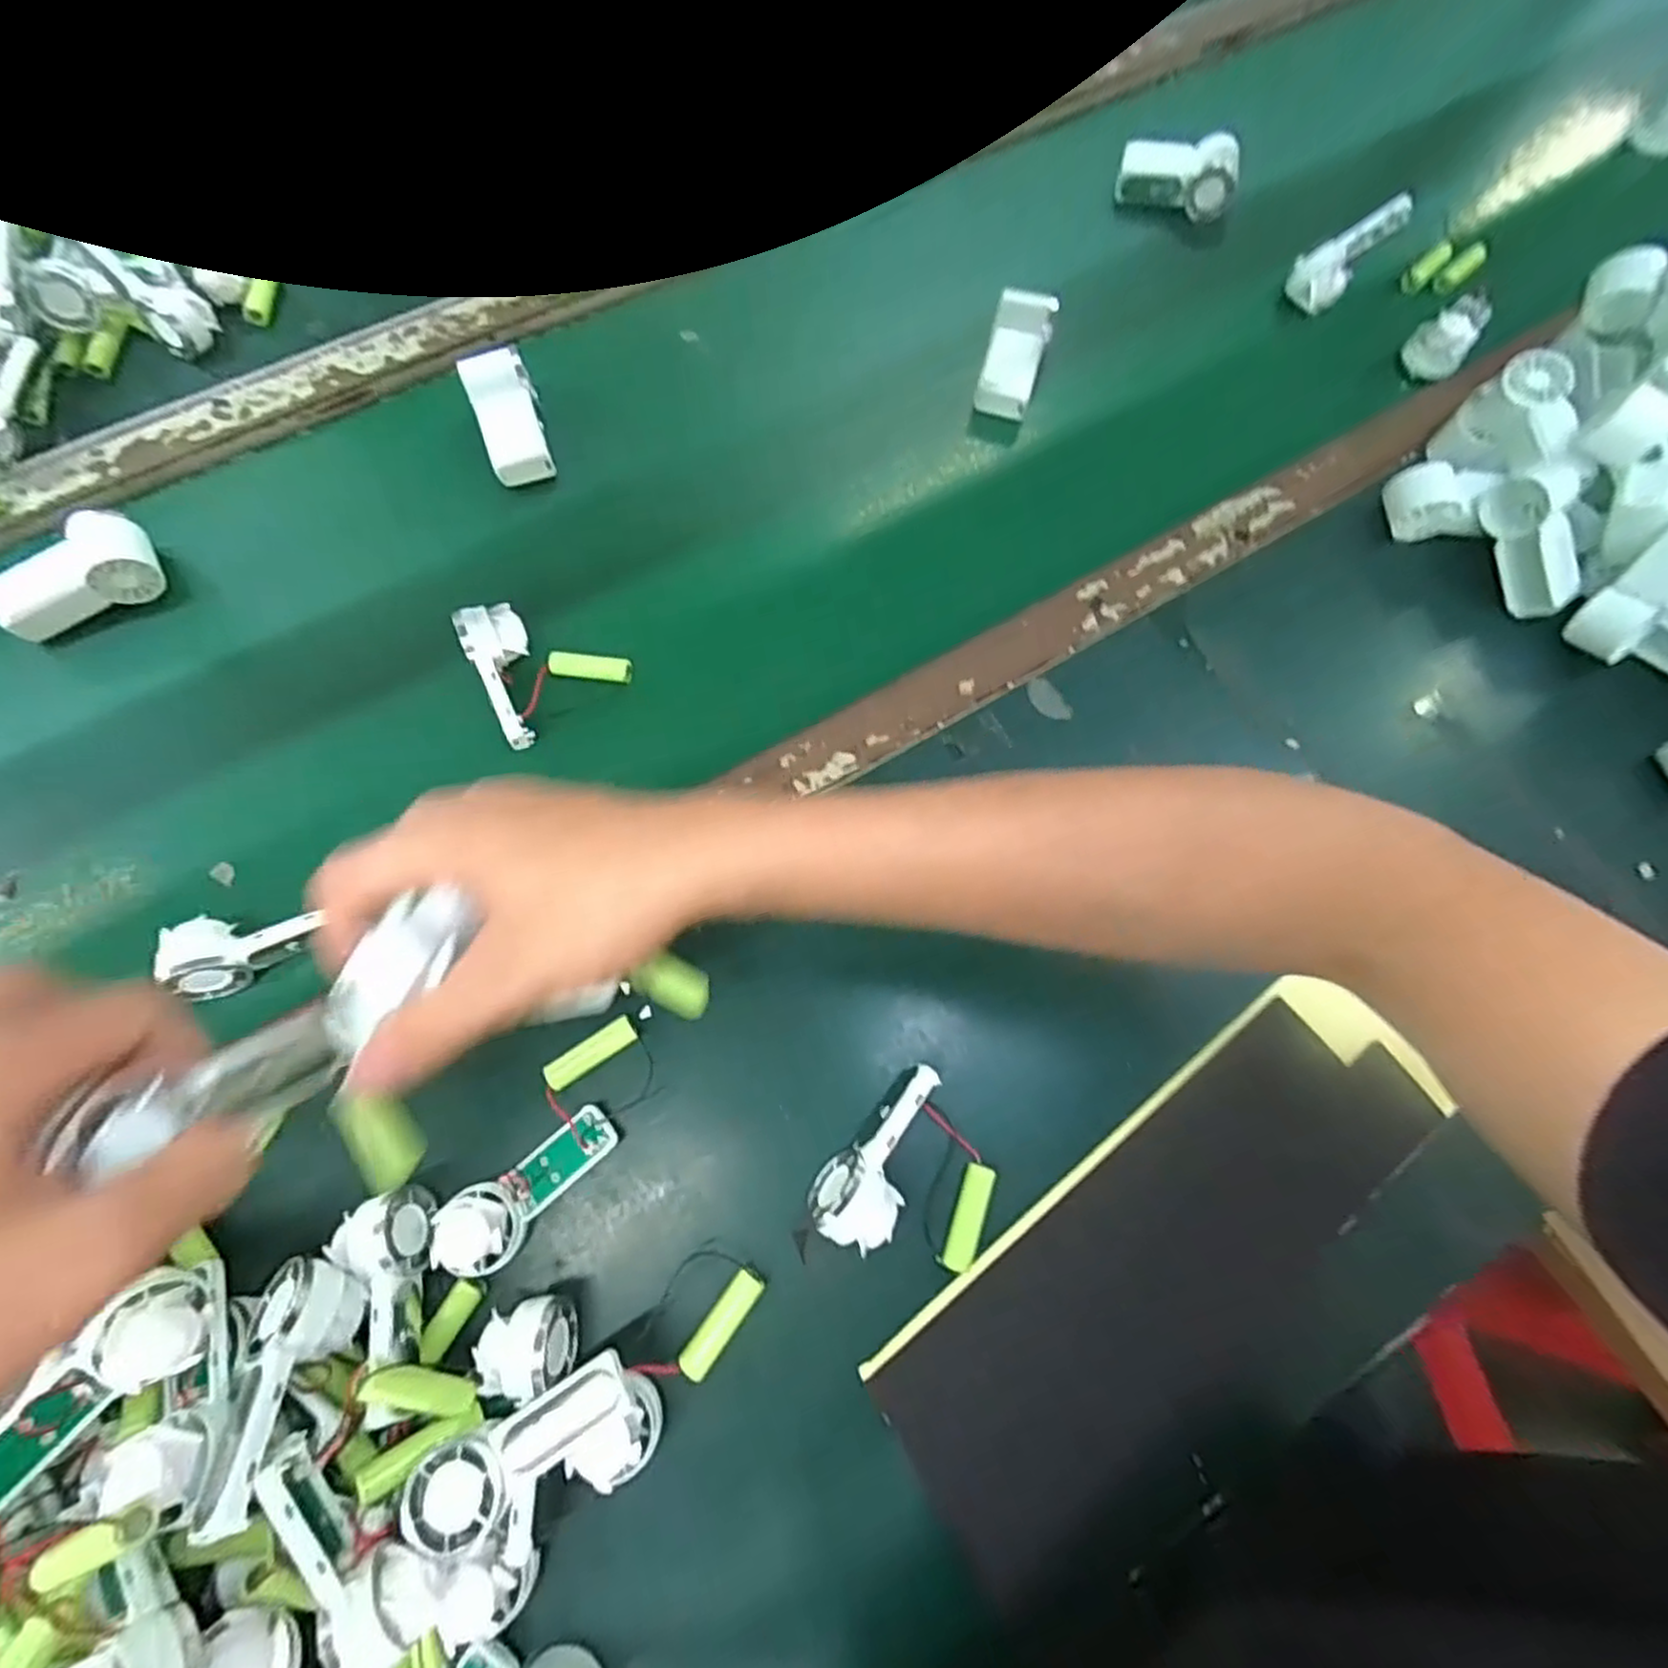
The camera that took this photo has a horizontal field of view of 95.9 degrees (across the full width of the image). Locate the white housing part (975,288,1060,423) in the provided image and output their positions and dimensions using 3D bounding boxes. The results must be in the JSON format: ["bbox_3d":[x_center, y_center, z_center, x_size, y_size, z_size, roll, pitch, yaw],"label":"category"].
[{"bbox_3d":[0.134,-0.355,0.555,0.041,0.015,0.090,16,87,4],"label":"white housing part"}]

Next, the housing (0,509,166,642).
[{"bbox_3d":[-0.483,-0.166,0.477,0.089,0.030,0.050,-31,74,-11],"label":"housing"}]

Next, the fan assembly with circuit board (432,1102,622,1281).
[{"bbox_3d":[-0.150,0.174,0.369,0.090,0.020,0.036,-37,75,-26],"label":"fan assembly with circuit board"}]

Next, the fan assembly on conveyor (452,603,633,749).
[{"bbox_3d":[-0.177,-0.110,0.464,0.083,0.032,0.085,-26,73,-10],"label":"fan assembly on conveyor"}]

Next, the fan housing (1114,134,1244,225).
[{"bbox_3d":[0.295,-0.566,0.646,0.095,0.045,0.053,22,71,6],"label":"fan housing"}]

